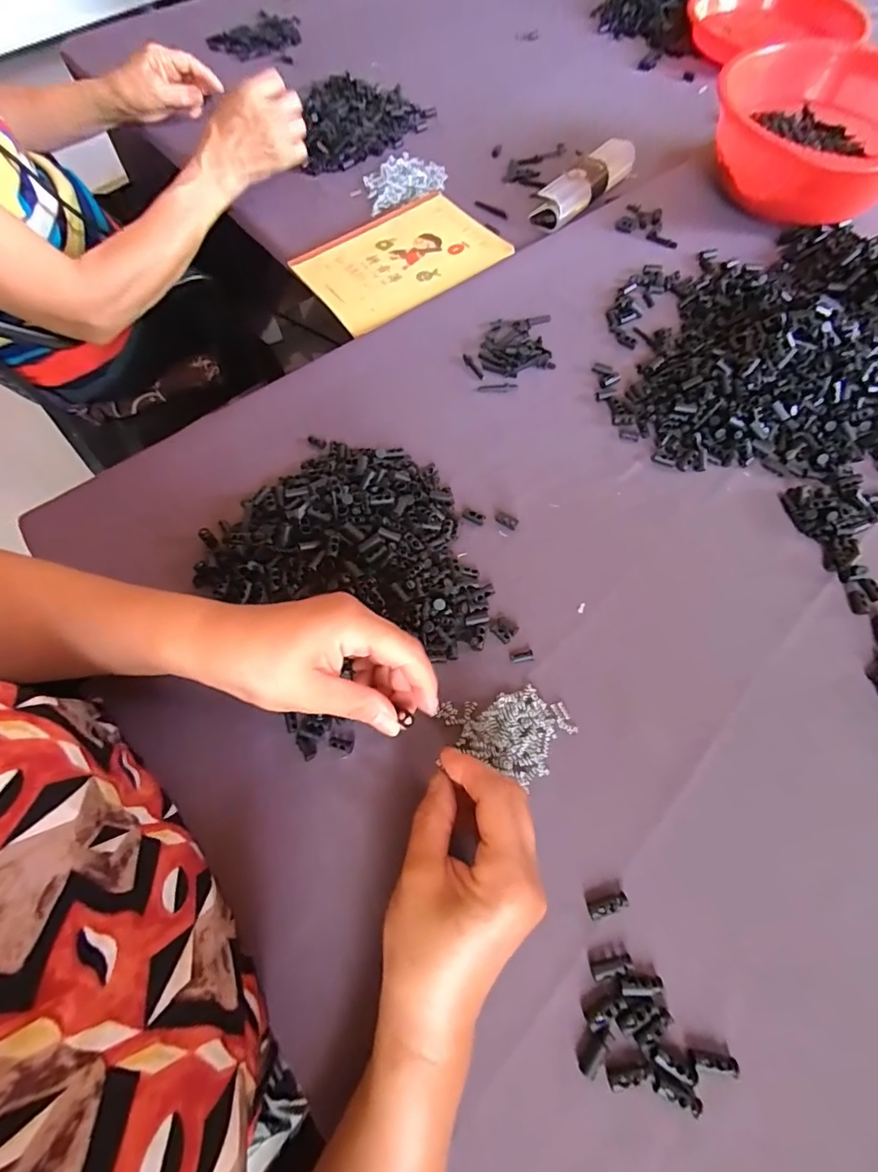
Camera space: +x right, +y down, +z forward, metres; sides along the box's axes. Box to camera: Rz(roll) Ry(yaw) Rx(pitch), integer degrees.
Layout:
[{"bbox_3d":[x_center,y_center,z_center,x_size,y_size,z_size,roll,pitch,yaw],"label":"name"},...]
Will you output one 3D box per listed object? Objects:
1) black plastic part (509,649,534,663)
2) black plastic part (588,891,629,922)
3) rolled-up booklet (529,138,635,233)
[{"bbox_3d":[0.062,0.052,0.356,0.017,0.004,0.008,-10,65,-3],"label":"black plastic part"},{"bbox_3d":[0.104,0.197,0.295,0.025,0.006,0.010,-17,67,-6],"label":"black plastic part"},{"bbox_3d":[0.174,-0.482,0.576,0.043,0.027,0.161,39,72,16],"label":"rolled-up booklet"}]

